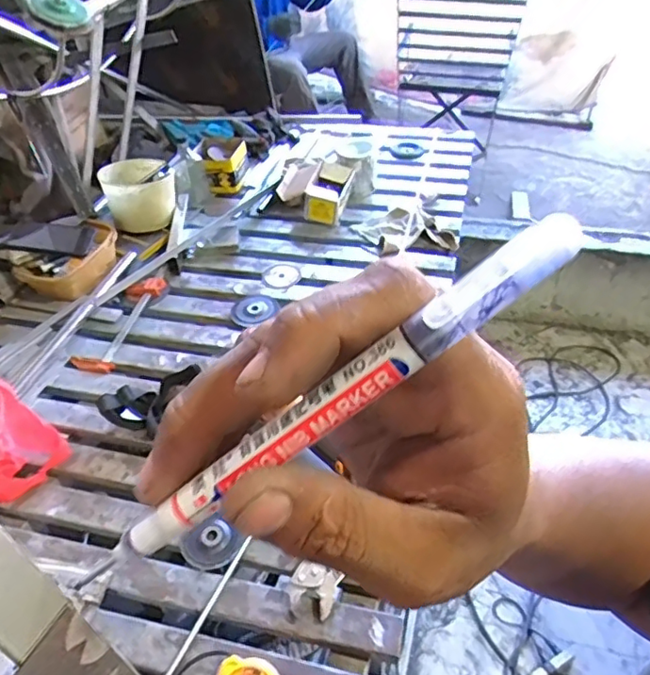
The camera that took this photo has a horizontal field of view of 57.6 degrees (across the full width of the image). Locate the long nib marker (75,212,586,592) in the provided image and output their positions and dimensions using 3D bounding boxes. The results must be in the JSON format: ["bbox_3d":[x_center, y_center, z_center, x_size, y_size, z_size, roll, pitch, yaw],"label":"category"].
[{"bbox_3d":[-0.003,0.020,0.150,0.152,0.010,0.009,-37,44,13],"label":"long nib marker"}]

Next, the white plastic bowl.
[{"bbox_3d":[-0.436,-0.346,1.395,0.159,0.124,0.185,-18,45,-14],"label":"white plastic bowl"}]

